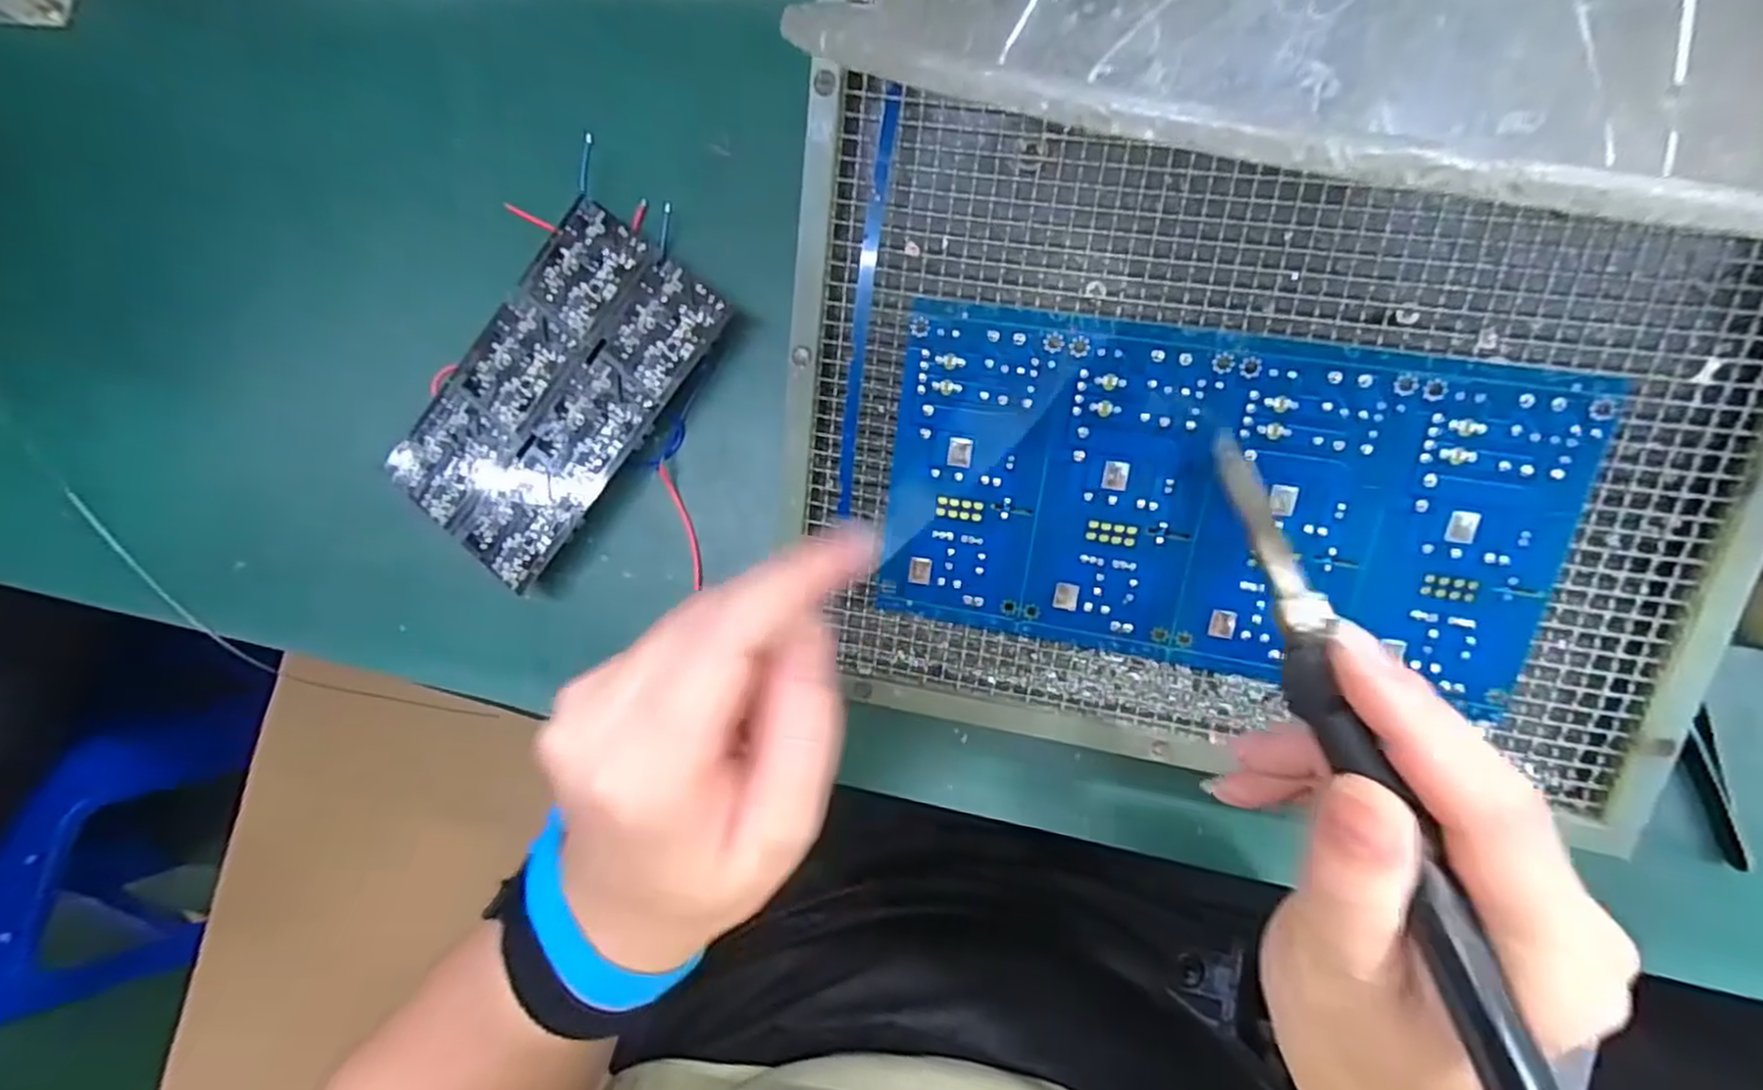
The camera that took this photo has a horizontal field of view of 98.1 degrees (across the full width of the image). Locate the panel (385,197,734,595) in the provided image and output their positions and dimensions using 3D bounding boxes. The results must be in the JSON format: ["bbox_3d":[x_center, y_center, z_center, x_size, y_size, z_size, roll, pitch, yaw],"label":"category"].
[{"bbox_3d":[-0.143,-0.066,0.335,0.086,0.007,0.151,38,92,8],"label":"panel"}]

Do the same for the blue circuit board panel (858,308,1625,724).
[{"bbox_3d":[0.100,-0.012,0.237,0.193,0.004,0.102,10,107,10],"label":"blue circuit board panel"}]

